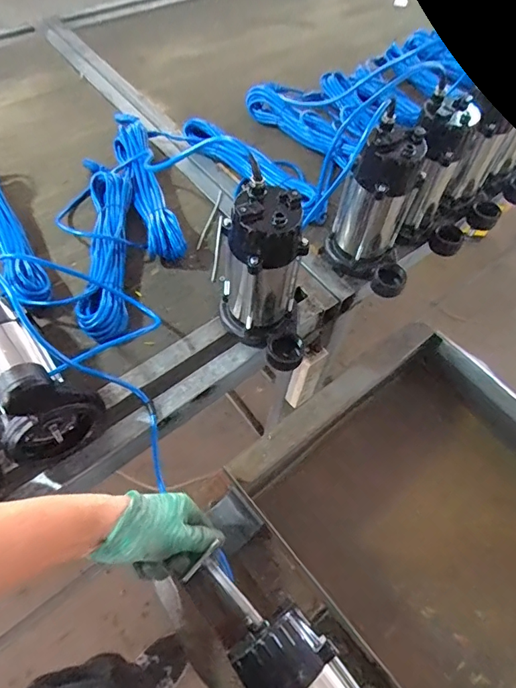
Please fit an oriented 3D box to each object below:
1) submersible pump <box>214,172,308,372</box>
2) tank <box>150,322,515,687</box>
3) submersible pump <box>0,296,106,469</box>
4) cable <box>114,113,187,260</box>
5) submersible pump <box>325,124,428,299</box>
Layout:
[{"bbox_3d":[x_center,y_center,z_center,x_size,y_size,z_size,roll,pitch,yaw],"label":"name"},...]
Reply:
[{"bbox_3d":[0.012,-0.077,0.626,0.126,0.235,0.118,6,57,-1],"label":"submersible pump"},{"bbox_3d":[0.302,0.402,0.619,0.600,0.229,0.747,-34,66,-23],"label":"tank"},{"bbox_3d":[-0.319,0.031,0.577,0.243,0.159,0.119,39,63,18],"label":"submersible pump"},{"bbox_3d":[-0.223,-0.325,0.874,0.072,0.048,0.415,-14,60,-14],"label":"cable"},{"bbox_3d":[0.196,-0.198,0.715,0.105,0.224,0.135,-9,59,-10],"label":"submersible pump"}]

